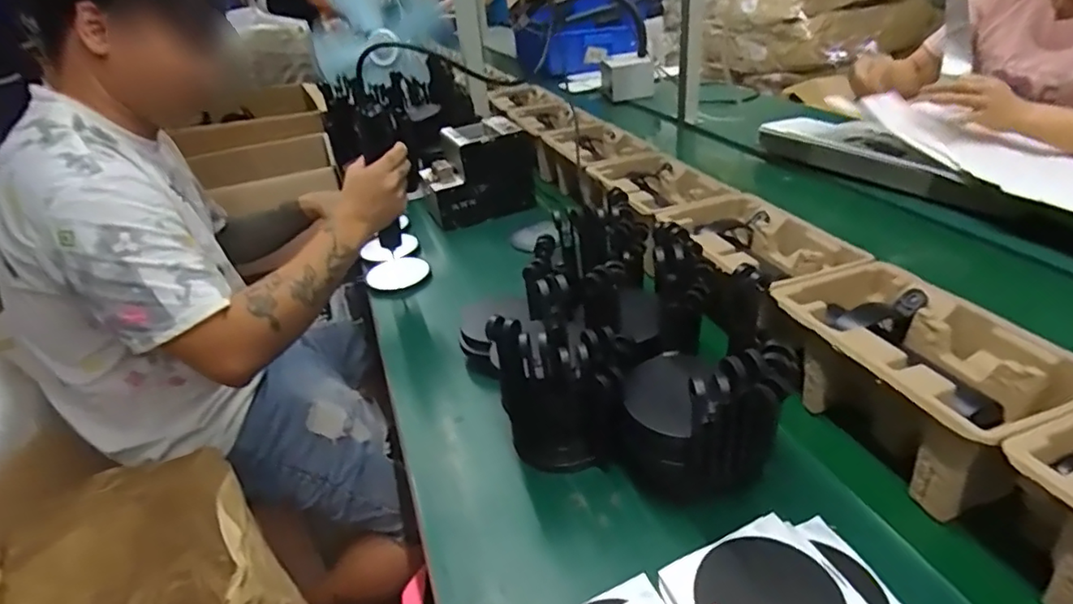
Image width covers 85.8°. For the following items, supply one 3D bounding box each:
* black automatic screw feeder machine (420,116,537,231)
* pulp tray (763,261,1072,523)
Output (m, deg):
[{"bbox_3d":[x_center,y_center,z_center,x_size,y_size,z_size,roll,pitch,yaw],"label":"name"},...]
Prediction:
[{"bbox_3d":[-0.110,-0.243,1.064,0.190,0.144,0.146,-13,33,-16],"label":"black automatic screw feeder machine"},{"bbox_3d":[0.335,0.068,0.526,0.149,0.103,0.228,-14,33,-17],"label":"pulp tray"}]

